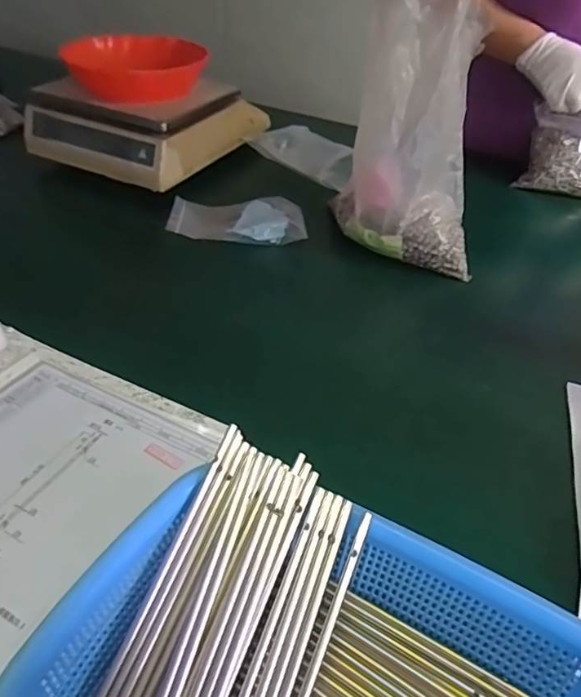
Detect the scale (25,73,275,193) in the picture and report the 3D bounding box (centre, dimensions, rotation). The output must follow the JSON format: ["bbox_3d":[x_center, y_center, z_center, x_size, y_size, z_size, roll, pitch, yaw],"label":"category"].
[{"bbox_3d":[-0.219,-0.378,0.881,0.247,0.116,0.318,23,43,20],"label":"scale"}]

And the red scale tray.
[{"bbox_3d":[-0.243,-0.444,0.846,0.203,0.065,0.183,-11,43,-19],"label":"red scale tray"}]

